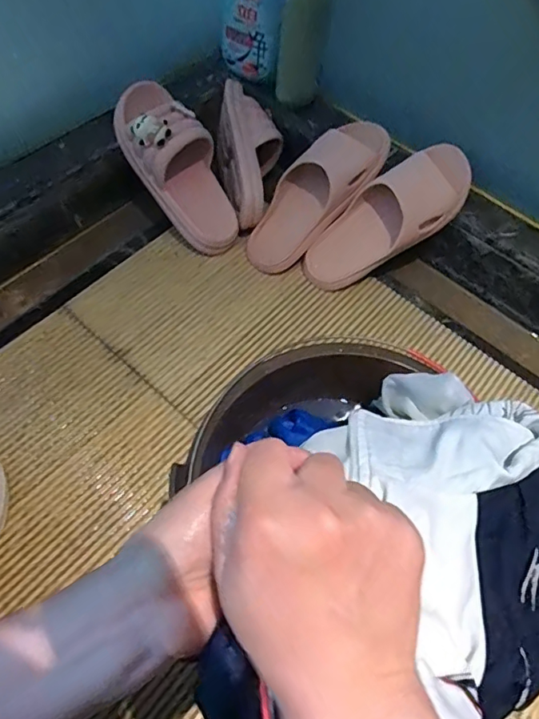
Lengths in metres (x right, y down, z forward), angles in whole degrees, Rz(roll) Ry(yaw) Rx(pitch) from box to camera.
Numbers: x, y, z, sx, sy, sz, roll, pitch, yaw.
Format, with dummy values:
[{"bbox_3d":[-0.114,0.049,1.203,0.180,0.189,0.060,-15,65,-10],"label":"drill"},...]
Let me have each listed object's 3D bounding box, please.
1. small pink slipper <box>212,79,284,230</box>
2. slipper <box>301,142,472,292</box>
[{"bbox_3d":[-0.030,-0.309,0.758,0.101,0.085,0.232,-2,73,-5],"label":"small pink slipper"},{"bbox_3d":[0.163,-0.192,0.689,0.258,0.058,0.091,-37,65,15],"label":"slipper"}]

